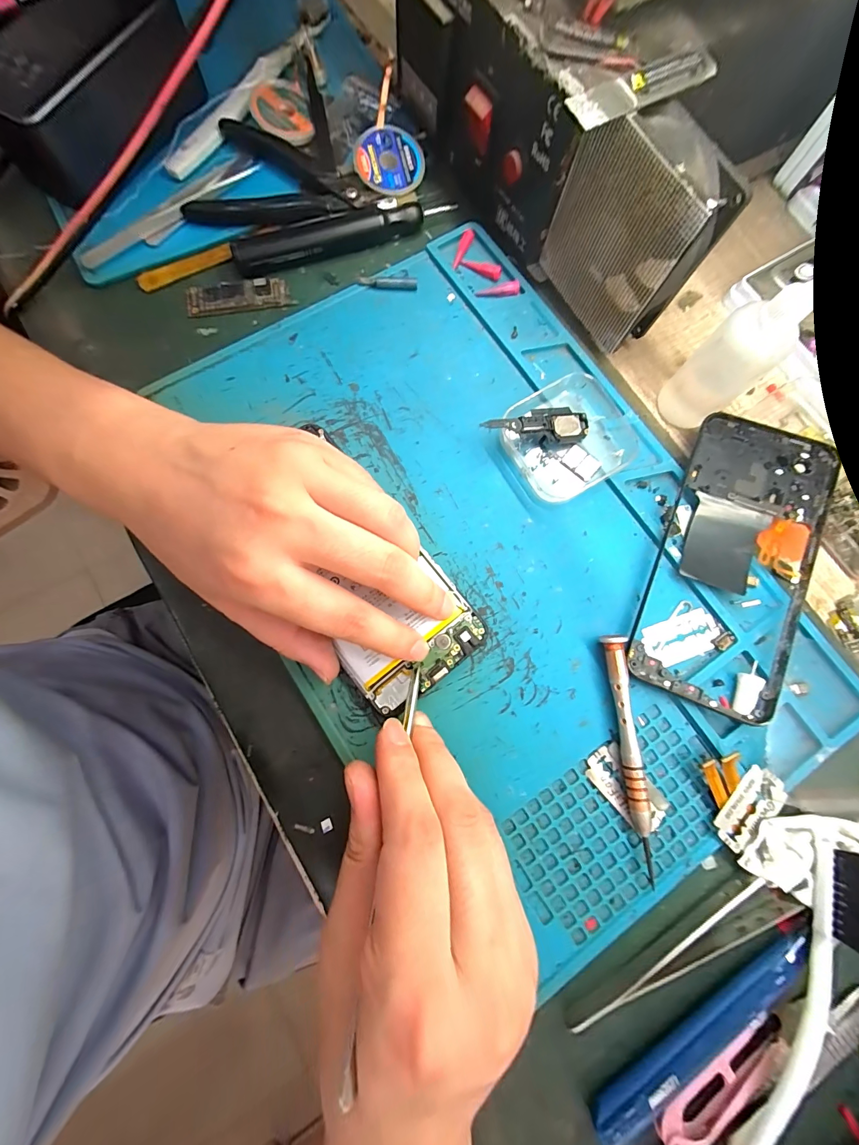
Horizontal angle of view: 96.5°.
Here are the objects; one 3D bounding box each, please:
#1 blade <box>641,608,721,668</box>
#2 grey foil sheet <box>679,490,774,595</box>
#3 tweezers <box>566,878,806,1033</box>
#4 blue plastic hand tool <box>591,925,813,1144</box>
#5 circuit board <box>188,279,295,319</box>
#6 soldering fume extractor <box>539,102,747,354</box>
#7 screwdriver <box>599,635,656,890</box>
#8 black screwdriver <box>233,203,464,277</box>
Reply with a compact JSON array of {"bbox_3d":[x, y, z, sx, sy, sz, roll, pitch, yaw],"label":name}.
[{"bbox_3d":[0.138,0.036,0.208,0.042,0.004,0.023,-19,80,-4],"label":"blade"},{"bbox_3d":[0.164,-0.016,0.214,0.038,0.006,0.049,20,80,4],"label":"grey foil sheet"},{"bbox_3d":[0.115,0.174,0.176,0.117,0.008,0.018,-21,80,-4],"label":"tweezers"},{"bbox_3d":[0.124,0.204,0.169,0.123,0.009,0.013,-32,81,-6],"label":"blue plastic hand tool"},{"bbox_3d":[-0.120,-0.174,0.241,0.063,0.005,0.019,-11,79,-2],"label":"circuit board"},{"bbox_3d":[0.104,-0.178,0.205,0.028,0.083,0.079,-37,81,-7],"label":"soldering fume extractor"},{"bbox_3d":[0.100,0.091,0.191,0.011,0.013,0.116,-6,79,-1],"label":"screwdriver"},{"bbox_3d":[-0.054,-0.219,0.244,0.142,0.018,0.015,-23,80,-4],"label":"black screwdriver"}]

